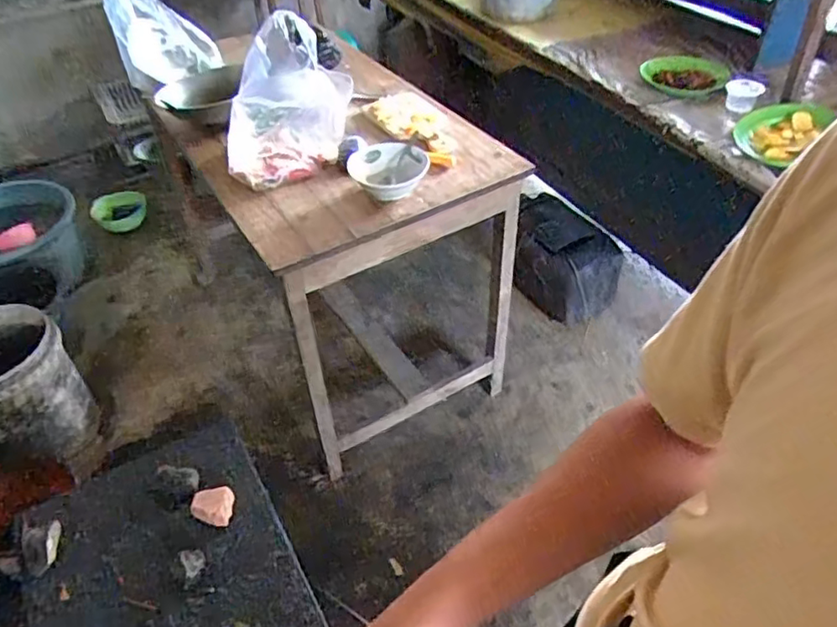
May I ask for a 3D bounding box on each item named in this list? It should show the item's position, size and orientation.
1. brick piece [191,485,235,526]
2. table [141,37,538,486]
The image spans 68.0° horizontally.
[{"bbox_3d":[-0.350,0.328,1.061,0.065,0.041,0.061,2,45,6],"label":"brick piece"},{"bbox_3d":[-0.267,-0.260,1.735,0.604,0.697,1.029,-27,49,-22],"label":"table"}]

